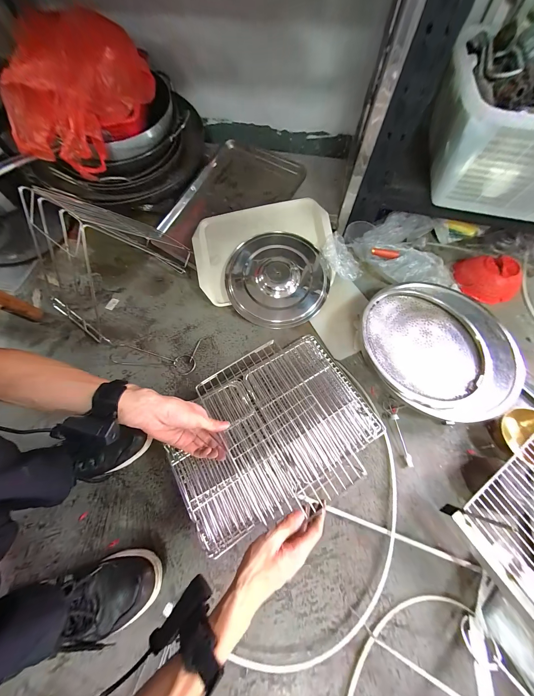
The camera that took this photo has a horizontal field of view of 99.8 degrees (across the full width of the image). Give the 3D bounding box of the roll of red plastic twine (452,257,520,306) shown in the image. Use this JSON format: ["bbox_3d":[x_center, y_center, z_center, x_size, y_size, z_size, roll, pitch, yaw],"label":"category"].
[{"bbox_3d":[0.688,-0.230,0.694,0.140,0.072,0.167,-4,65,-2],"label":"roll of red plastic twine"}]

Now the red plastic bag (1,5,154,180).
[{"bbox_3d":[-0.466,-0.621,0.562,0.147,0.211,0.383,28,68,12],"label":"red plastic bag"}]

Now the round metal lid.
[{"bbox_3d":[0.034,-0.210,0.680,0.304,0.070,0.284,0,65,0],"label":"round metal lid"}]

